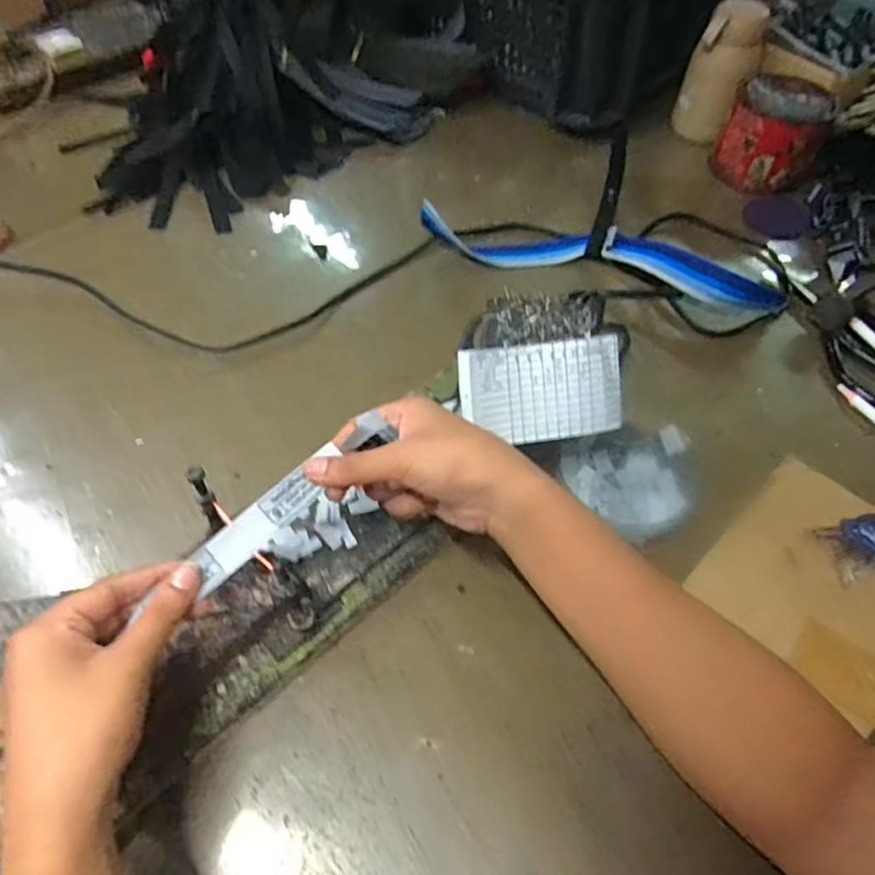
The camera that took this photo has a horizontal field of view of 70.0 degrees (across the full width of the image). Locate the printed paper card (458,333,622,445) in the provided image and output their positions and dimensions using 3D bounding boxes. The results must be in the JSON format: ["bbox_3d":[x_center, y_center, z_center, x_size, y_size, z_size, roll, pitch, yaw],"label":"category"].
[{"bbox_3d":[0.067,-0.029,0.392,0.104,0.060,0.007,-7,10,-9],"label":"printed paper card"}]

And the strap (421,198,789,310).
[{"bbox_3d":[0.152,-0.174,0.593,0.336,0.045,0.076,15,54,9],"label":"strap"}]

